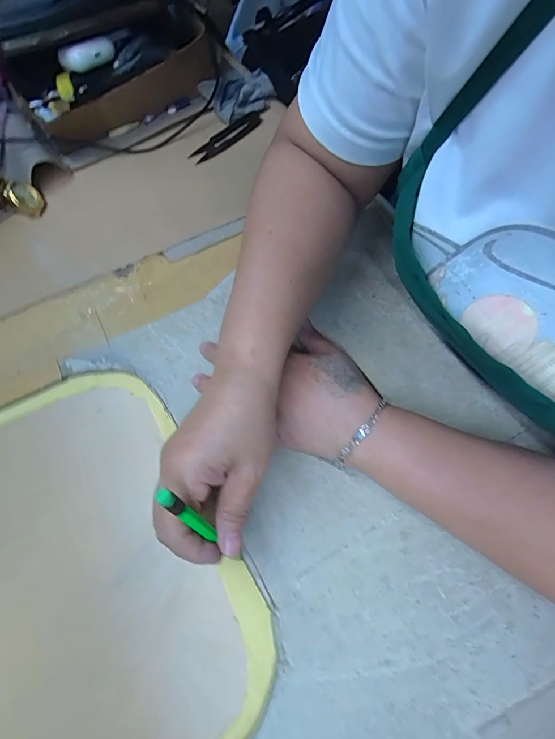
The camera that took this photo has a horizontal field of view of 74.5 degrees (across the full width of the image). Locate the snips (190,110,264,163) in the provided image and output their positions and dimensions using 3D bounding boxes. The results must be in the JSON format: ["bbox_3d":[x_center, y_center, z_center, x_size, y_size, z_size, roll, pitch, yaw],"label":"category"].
[{"bbox_3d":[-0.058,-0.277,0.433,0.100,0.011,0.026,-42,72,-17],"label":"snips"}]

